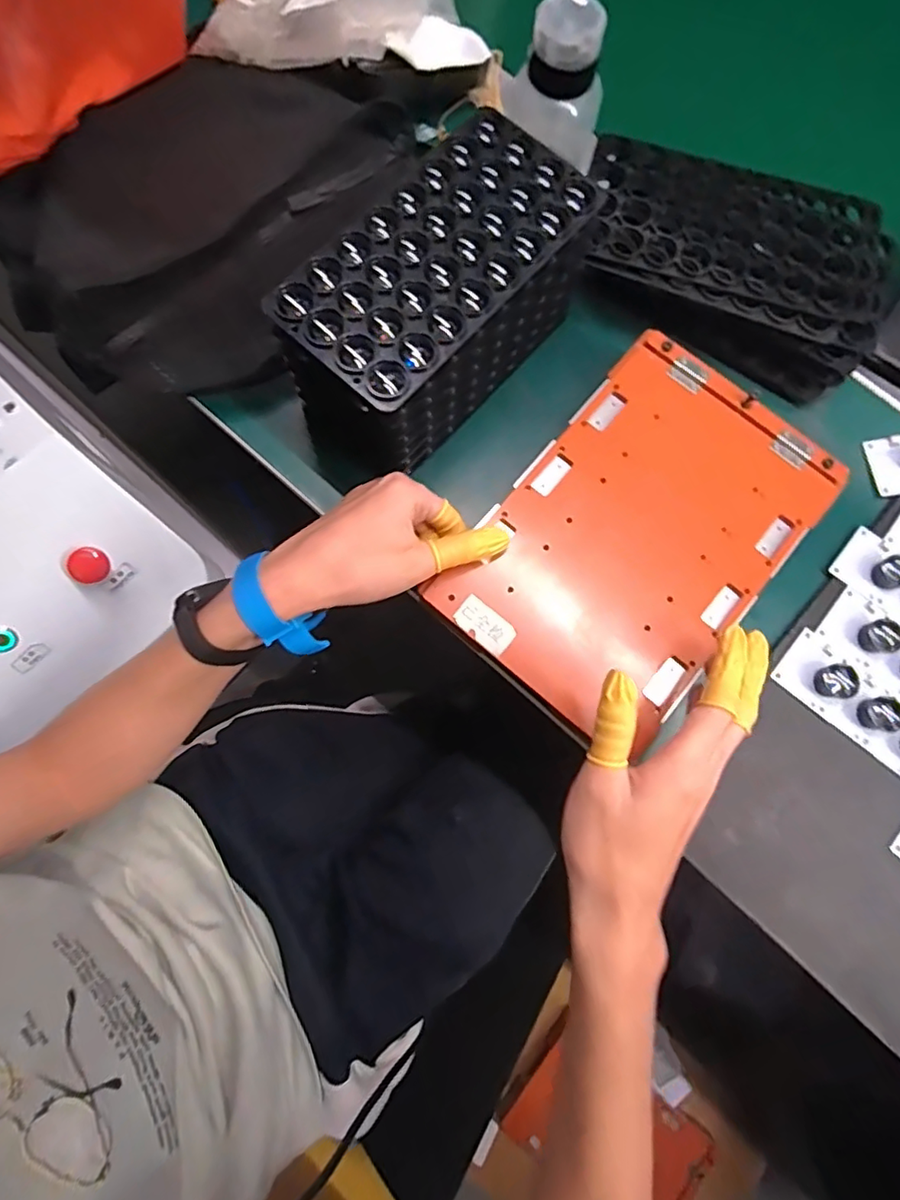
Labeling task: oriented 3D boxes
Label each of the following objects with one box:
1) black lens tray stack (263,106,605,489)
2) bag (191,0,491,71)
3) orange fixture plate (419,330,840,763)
[{"bbox_3d":[-0.007,-0.185,0.376,0.101,0.108,0.209,44,81,8],"label":"black lens tray stack"},{"bbox_3d":[-0.084,-0.500,0.462,0.218,0.038,0.154,4,78,0],"label":"bag"},{"bbox_3d":[0.120,-0.041,0.363,0.161,0.008,0.248,39,82,9],"label":"orange fixture plate"}]

